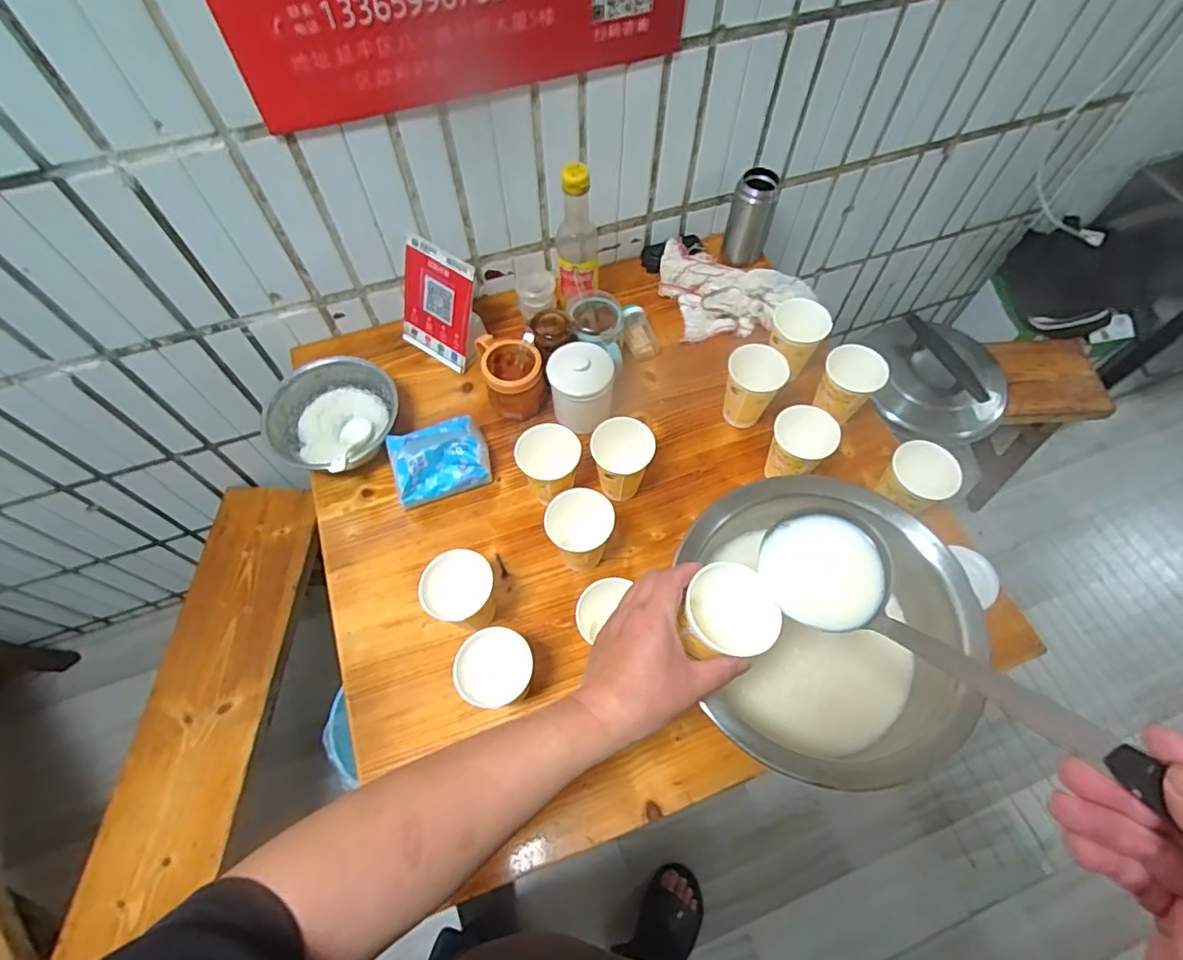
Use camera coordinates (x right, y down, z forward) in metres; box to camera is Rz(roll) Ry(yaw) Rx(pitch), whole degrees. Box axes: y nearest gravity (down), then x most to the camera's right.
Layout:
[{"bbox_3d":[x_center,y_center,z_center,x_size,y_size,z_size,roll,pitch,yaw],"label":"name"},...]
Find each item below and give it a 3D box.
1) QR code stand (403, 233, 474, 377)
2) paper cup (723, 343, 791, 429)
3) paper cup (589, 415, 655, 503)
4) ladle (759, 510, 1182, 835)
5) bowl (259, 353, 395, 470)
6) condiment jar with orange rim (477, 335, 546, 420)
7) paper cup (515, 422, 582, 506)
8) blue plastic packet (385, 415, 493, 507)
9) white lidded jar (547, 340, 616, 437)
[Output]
[{"bbox_3d":[-0.226,-0.254,0.851,0.132,0.145,0.078,34,67,16],"label":"QR code stand"},{"bbox_3d":[0.217,-0.123,0.800,0.074,0.109,0.067,23,65,11],"label":"paper cup"},{"bbox_3d":[0.039,-0.024,0.750,0.074,0.095,0.071,0,63,-1],"label":"paper cup"},{"bbox_3d":[0.227,0.106,0.320,0.076,0.076,0.342,-23,21,-12],"label":"ladle"},{"bbox_3d":[-0.355,-0.087,0.817,0.168,0.078,0.160,0,63,-1],"label":"bowl"},{"bbox_3d":[-0.111,-0.146,0.821,0.084,0.074,0.095,-9,63,-5],"label":"condiment jar with orange rim"},{"bbox_3d":[-0.053,-0.017,0.732,0.071,0.098,0.072,0,63,-1],"label":"paper cup"},{"bbox_3d":[-0.203,-0.027,0.778,0.126,0.063,0.086,-22,65,-12],"label":"blue plastic packet"},{"bbox_3d":[-0.013,-0.122,0.790,0.084,0.103,0.077,0,63,-1],"label":"white lidded jar"}]

